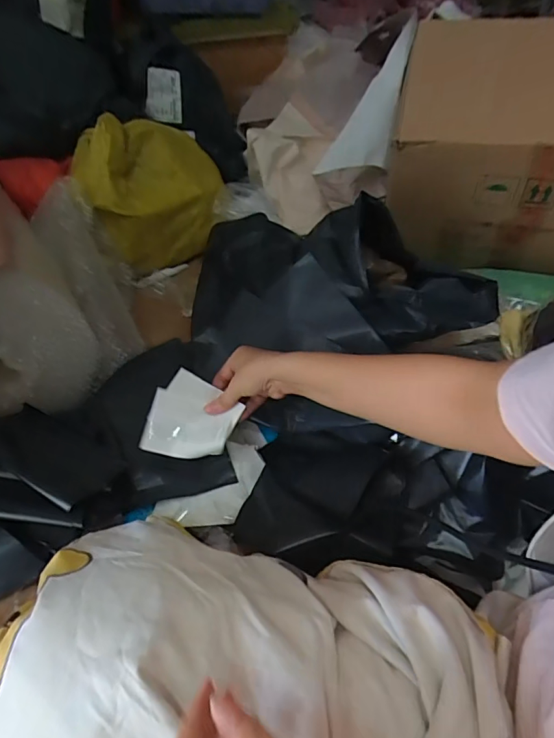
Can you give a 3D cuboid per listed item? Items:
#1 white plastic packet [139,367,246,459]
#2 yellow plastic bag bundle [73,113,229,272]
[{"bbox_3d":[-0.107,0.062,0.584,0.103,0.008,0.104,20,90,-7],"label":"white plastic packet"},{"bbox_3d":[-0.253,-0.370,0.970,0.278,0.238,0.205,-14,48,-14],"label":"yellow plastic bag bundle"}]

